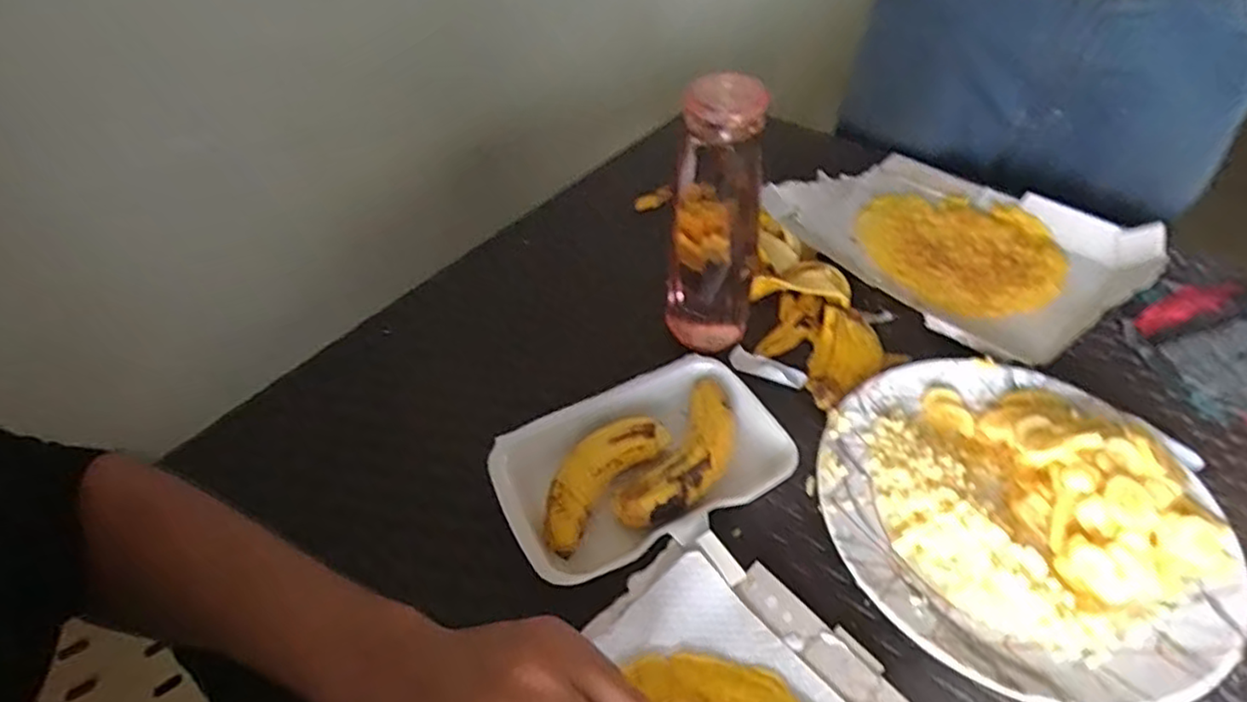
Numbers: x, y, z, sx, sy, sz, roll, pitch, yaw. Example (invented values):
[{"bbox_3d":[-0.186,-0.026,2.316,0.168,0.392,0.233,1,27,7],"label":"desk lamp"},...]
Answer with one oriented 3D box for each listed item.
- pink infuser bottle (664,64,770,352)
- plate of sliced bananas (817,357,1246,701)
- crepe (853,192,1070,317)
[{"bbox_3d":[0.065,-0.092,0.458,0.060,0.185,0.050,7,47,9],"label":"pink infuser bottle"},{"bbox_3d":[0.231,0.088,0.392,0.216,0.041,0.223,-19,48,-15],"label":"plate of sliced bananas"},{"bbox_3d":[0.295,-0.090,0.585,0.165,0.010,0.152,22,51,22],"label":"crepe"}]

